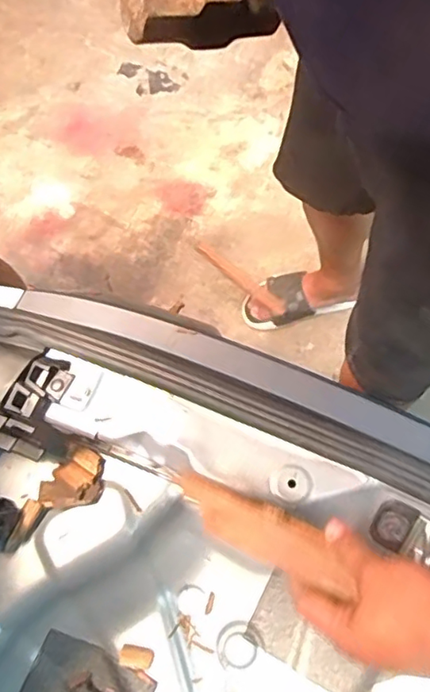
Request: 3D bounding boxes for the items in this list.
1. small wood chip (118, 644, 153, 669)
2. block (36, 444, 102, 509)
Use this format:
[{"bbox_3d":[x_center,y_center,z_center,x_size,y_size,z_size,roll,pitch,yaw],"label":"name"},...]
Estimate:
[{"bbox_3d":[-0.097,0.380,0.703,0.041,0.004,0.023,5,71,4],"label":"small wood chip"},{"bbox_3d":[-0.178,0.158,0.703,0.075,0.028,0.071,-6,70,0],"label":"block"}]

